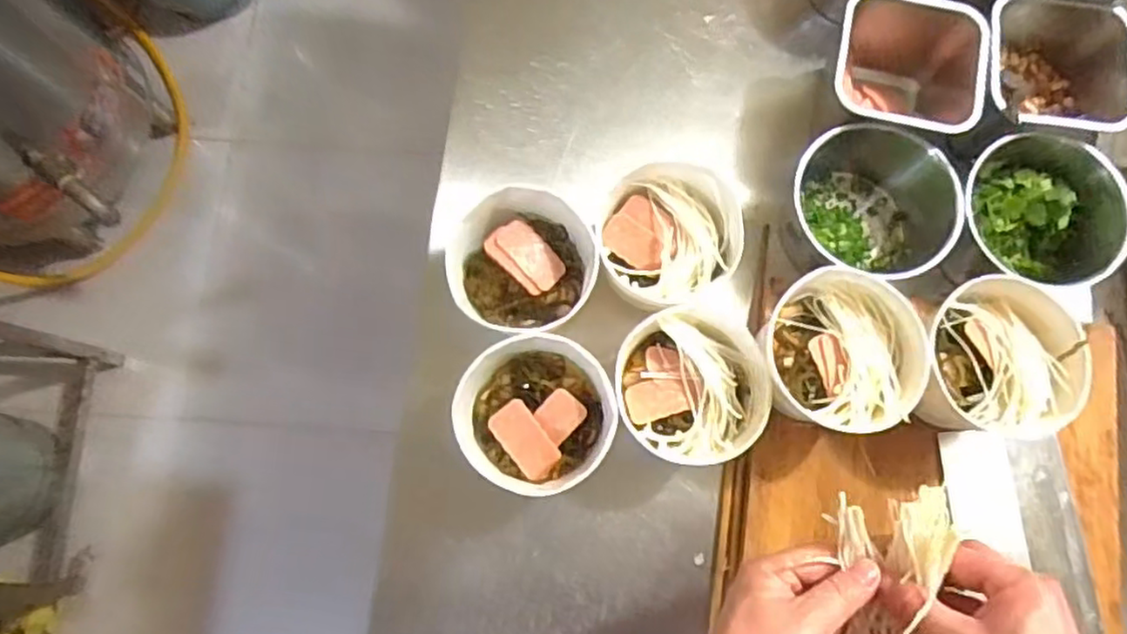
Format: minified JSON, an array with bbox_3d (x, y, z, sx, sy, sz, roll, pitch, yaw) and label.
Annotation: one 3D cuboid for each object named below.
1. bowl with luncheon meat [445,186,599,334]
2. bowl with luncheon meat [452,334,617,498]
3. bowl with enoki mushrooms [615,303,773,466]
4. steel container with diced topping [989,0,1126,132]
[{"bbox_3d":[-0.032,-0.041,0.575,0.113,0.083,0.119,0,78,-1],"label":"bowl with luncheon meat"},{"bbox_3d":[-0.020,0.078,0.550,0.119,0.086,0.113,0,78,-1],"label":"bowl with luncheon meat"},{"bbox_3d":[0.100,0.055,0.552,0.110,0.063,0.119,0,78,-1],"label":"bowl with enoki mushrooms"},{"bbox_3d":[0.410,-0.203,0.594,0.120,0.078,0.126,3,78,0],"label":"steel container with diced topping"}]

